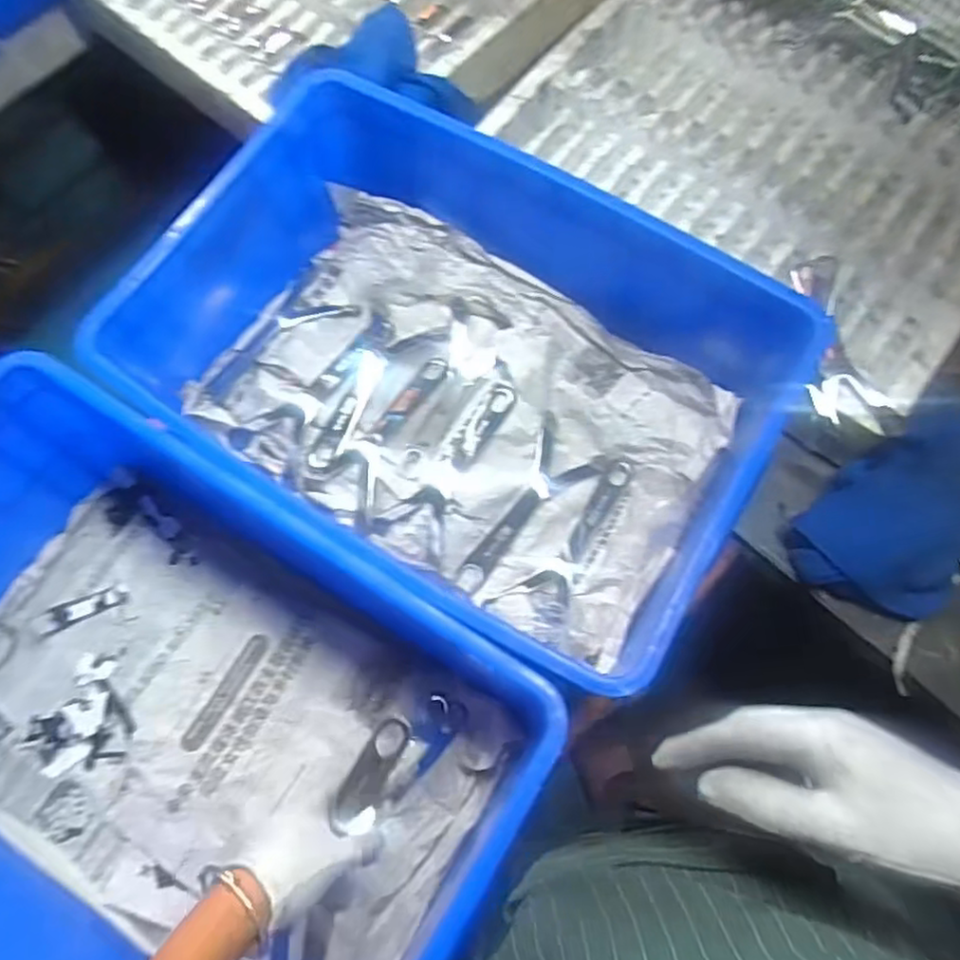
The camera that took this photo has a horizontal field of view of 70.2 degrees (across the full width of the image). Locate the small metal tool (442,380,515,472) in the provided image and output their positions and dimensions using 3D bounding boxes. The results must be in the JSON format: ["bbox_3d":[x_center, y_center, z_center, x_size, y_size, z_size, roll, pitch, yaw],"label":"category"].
[{"bbox_3d":[0.000,-0.056,0.681,0.032,0.010,0.098,33,75,10],"label":"small metal tool"}]

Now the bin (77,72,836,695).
[{"bbox_3d":[-0.011,-0.090,0.624,0.562,0.165,0.365,33,75,11],"label":"bin"}]

